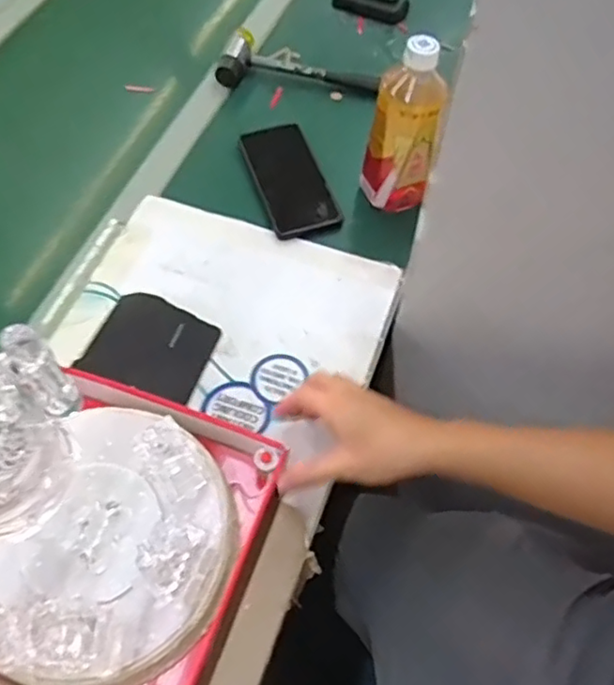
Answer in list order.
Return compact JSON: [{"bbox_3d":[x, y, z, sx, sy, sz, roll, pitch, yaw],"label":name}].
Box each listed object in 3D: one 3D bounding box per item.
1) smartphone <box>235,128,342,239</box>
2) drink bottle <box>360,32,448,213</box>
[{"bbox_3d":[-0.022,-0.194,0.724,0.079,0.012,0.161,-18,61,-11],"label":"smartphone"},{"bbox_3d":[0.097,-0.215,0.639,0.069,0.174,0.054,6,59,3],"label":"drink bottle"}]

